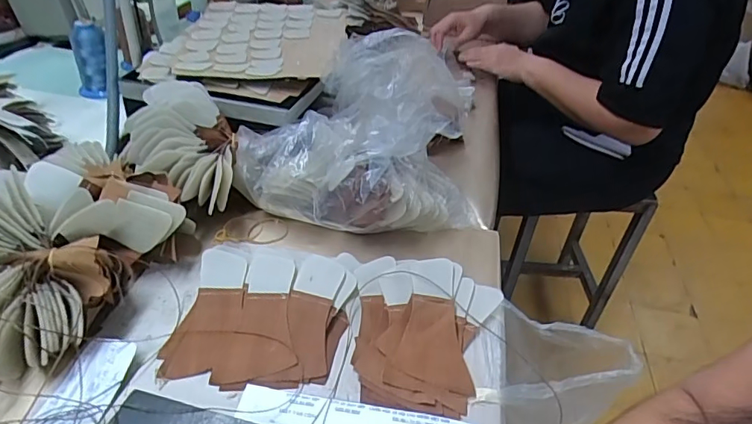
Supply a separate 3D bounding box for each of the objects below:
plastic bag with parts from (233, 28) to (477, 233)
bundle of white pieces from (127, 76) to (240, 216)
[{"bbox_3d":[-0.018,-0.095,0.618,0.293,0.196,0.212,7,38,1],"label":"plastic bag with parts"},{"bbox_3d":[-0.238,-0.088,0.604,0.119,0.079,0.191,-9,40,-18],"label":"bundle of white pieces"}]

